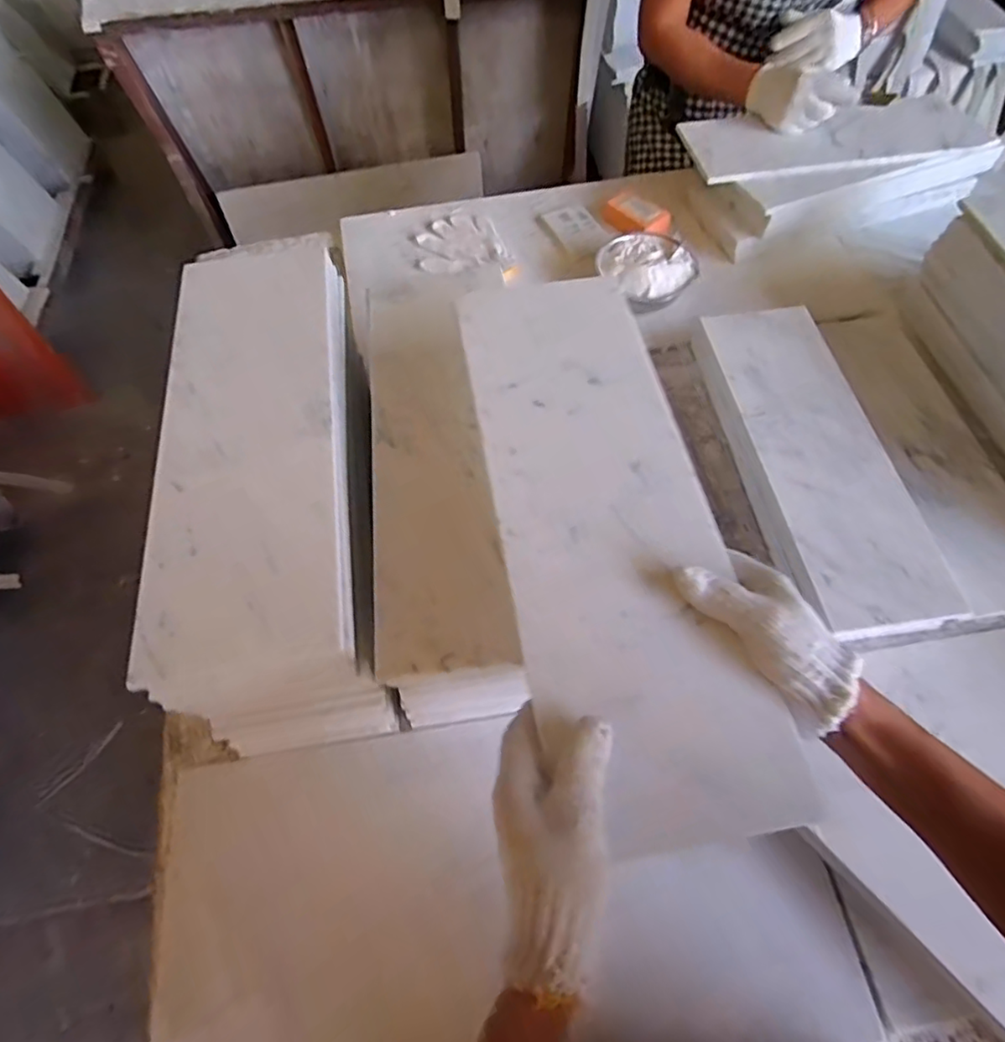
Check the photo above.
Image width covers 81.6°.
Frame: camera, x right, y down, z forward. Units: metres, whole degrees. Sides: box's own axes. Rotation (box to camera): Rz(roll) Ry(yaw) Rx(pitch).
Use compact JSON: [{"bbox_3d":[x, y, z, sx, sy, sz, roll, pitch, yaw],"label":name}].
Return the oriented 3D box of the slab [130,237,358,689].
[{"bbox_3d":[-0.228,-0.086,0.532,0.157,0.029,0.452,-11,63,-2],"label":"slab"}]

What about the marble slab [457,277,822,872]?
[{"bbox_3d":[0.070,-0.021,0.427,0.149,0.013,0.449,-11,60,-2],"label":"marble slab"}]

